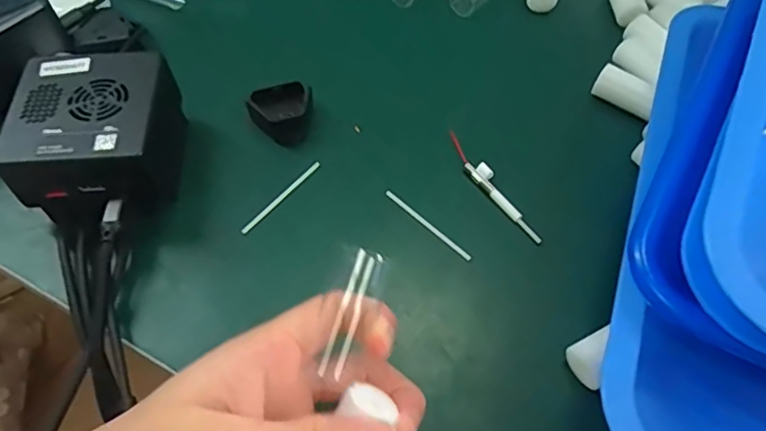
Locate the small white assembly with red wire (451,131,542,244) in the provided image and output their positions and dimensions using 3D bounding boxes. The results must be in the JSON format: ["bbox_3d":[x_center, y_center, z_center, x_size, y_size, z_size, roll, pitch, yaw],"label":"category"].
[{"bbox_3d":[0.062,-0.015,0.316,0.011,0.006,0.078,-29,61,-18],"label":"small white assembly with red wire"}]

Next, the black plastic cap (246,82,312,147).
[{"bbox_3d":[-0.062,-0.063,0.342,0.038,0.019,0.033,-10,57,-7],"label":"black plastic cap"}]

